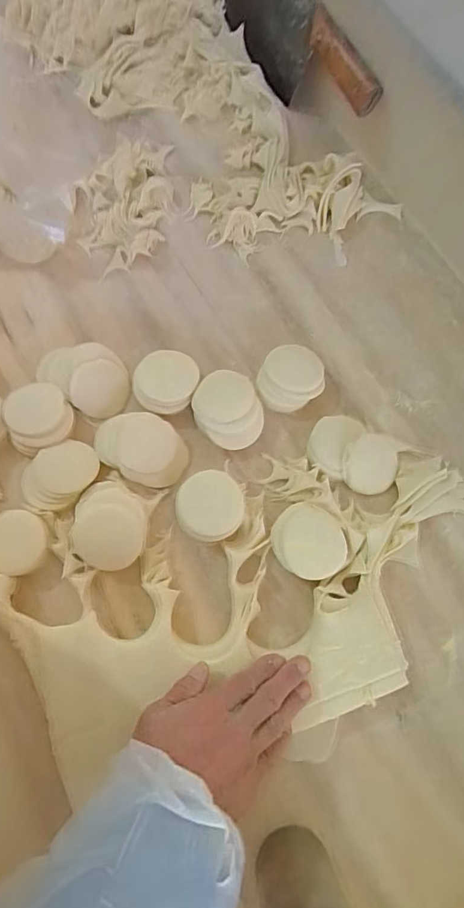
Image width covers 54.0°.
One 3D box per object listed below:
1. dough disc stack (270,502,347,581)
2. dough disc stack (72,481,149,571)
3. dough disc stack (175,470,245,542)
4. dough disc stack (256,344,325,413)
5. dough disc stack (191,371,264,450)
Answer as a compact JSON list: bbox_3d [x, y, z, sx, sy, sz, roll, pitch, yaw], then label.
[{"bbox_3d":[0.071,0.080,0.422,0.065,0.032,0.064,30,77,7],"label":"dough disc stack"},{"bbox_3d":[-0.113,0.066,0.424,0.067,0.028,0.079,6,75,1],"label":"dough disc stack"},{"bbox_3d":[-0.021,0.050,0.435,0.061,0.024,0.064,1,75,-1],"label":"dough disc stack"},{"bbox_3d":[0.062,-0.078,0.475,0.064,0.029,0.068,28,76,6],"label":"dough disc stack"},{"bbox_3d":[-0.005,-0.043,0.460,0.064,0.027,0.080,-19,76,-6],"label":"dough disc stack"}]

